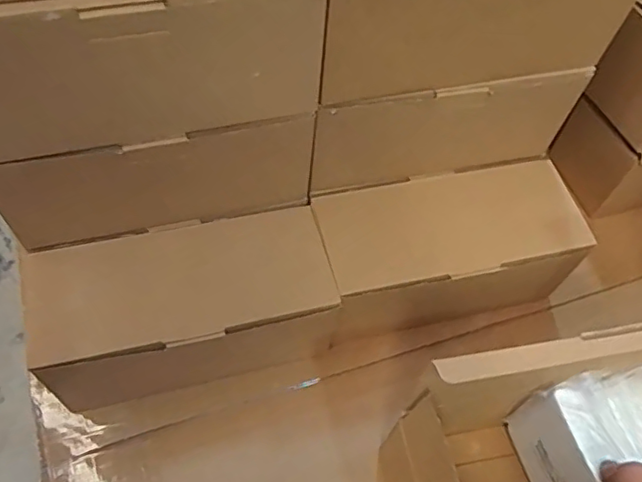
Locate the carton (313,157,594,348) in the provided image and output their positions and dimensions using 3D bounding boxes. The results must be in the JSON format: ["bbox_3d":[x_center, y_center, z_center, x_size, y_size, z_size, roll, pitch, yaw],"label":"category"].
[{"bbox_3d":[0.104,0.012,0.485,0.206,0.100,0.094,-12,59,-10],"label":"carton"}]

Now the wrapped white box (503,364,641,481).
[{"bbox_3d":[0.209,0.147,0.397,0.105,0.090,0.097,-13,59,-11],"label":"wrapped white box"}]

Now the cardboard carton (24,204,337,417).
[{"bbox_3d":[-0.101,0.054,0.449,0.203,0.099,0.093,-12,59,-10],"label":"cardboard carton"}]

